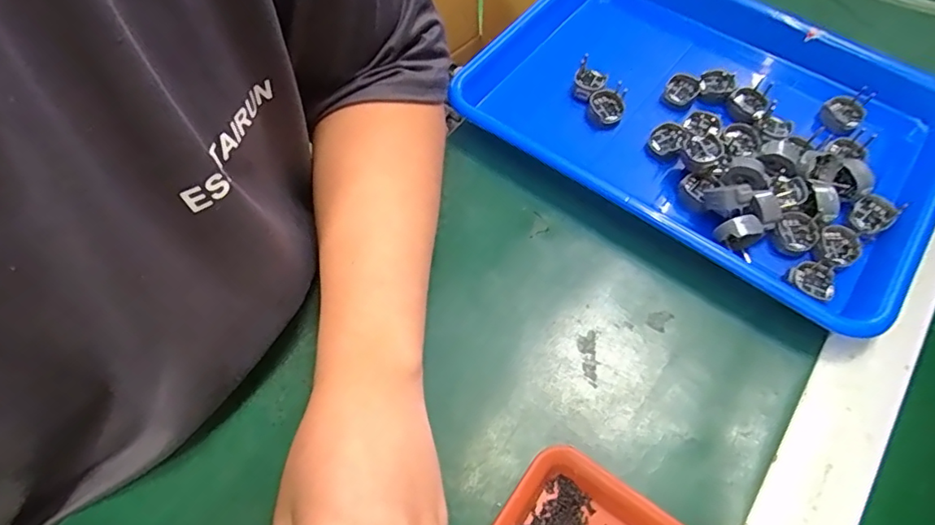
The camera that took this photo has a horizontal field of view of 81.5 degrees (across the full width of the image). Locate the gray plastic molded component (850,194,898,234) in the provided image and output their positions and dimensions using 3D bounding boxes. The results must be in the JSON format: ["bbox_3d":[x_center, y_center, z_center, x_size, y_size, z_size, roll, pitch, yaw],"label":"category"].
[{"bbox_3d":[0.272,-0.032,0.365,0.026,0.010,0.024,-35,65,-17],"label":"gray plastic molded component"}]

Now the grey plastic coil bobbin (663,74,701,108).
[{"bbox_3d":[0.167,-0.134,0.422,0.023,0.013,0.024,-1,60,1],"label":"grey plastic coil bobbin"}]

